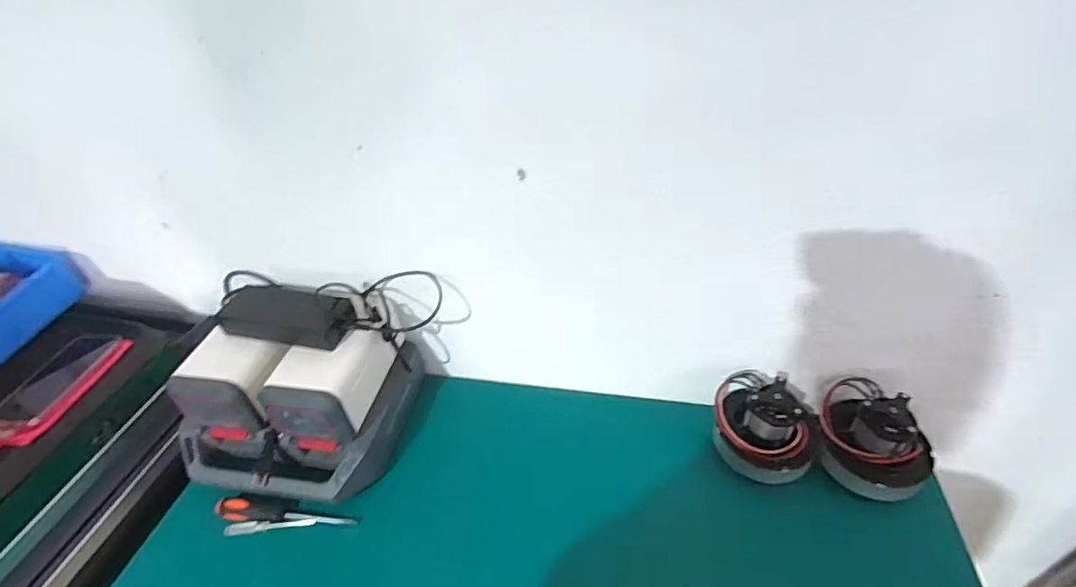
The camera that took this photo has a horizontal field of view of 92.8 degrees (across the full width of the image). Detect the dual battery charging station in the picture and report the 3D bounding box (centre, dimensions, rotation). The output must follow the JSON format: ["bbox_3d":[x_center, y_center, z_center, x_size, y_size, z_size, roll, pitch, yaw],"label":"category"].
[{"bbox_3d":[-0.336,0.125,0.715,0.285,0.184,0.249,0,40,5],"label":"dual battery charging station"}]

